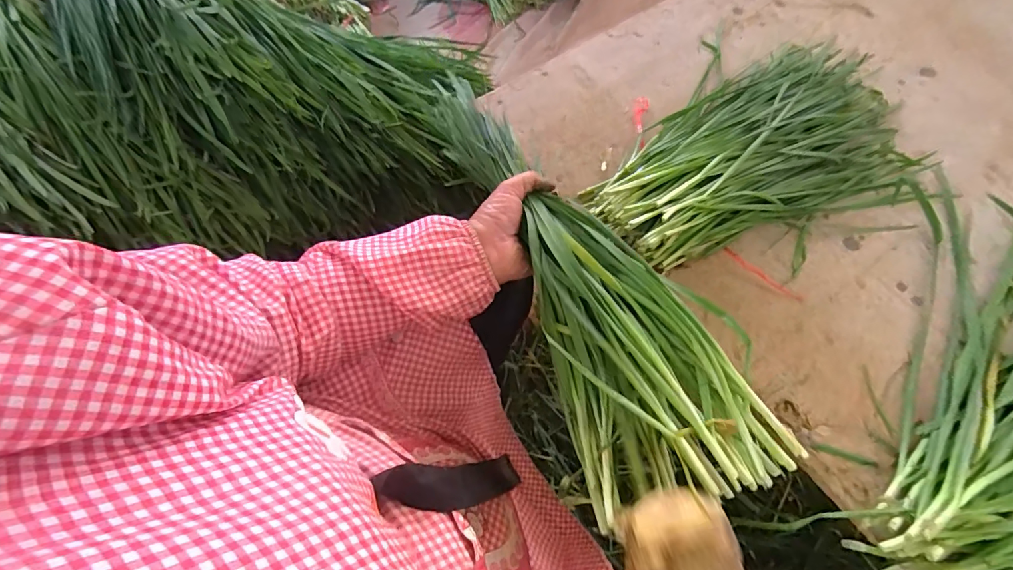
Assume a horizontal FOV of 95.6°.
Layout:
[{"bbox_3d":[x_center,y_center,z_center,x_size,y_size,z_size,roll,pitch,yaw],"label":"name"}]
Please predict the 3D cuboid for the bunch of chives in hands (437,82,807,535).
[{"bbox_3d":[0.036,-0.033,0.399,0.119,0.069,0.441,-23,57,-9],"label":"bunch of chives in hands"}]

